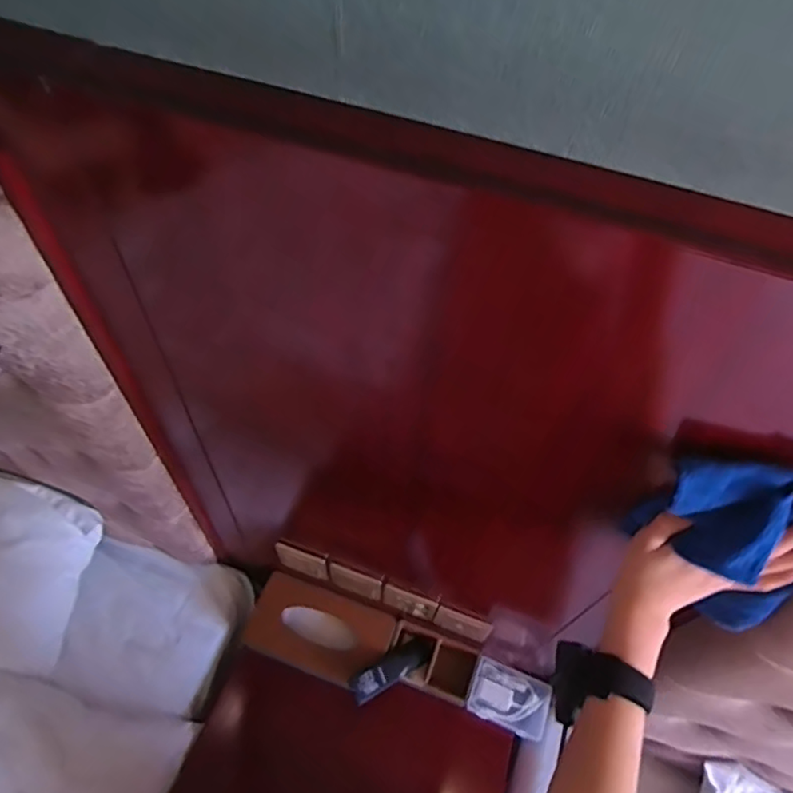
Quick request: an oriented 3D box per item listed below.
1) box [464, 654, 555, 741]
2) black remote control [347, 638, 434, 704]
[{"bbox_3d":[0.196,0.520,0.962,0.134,0.035,0.097,19,55,10],"label":"box"},{"bbox_3d":[-0.006,0.461,0.945,0.175,0.027,0.047,-8,48,-48],"label":"black remote control"}]

